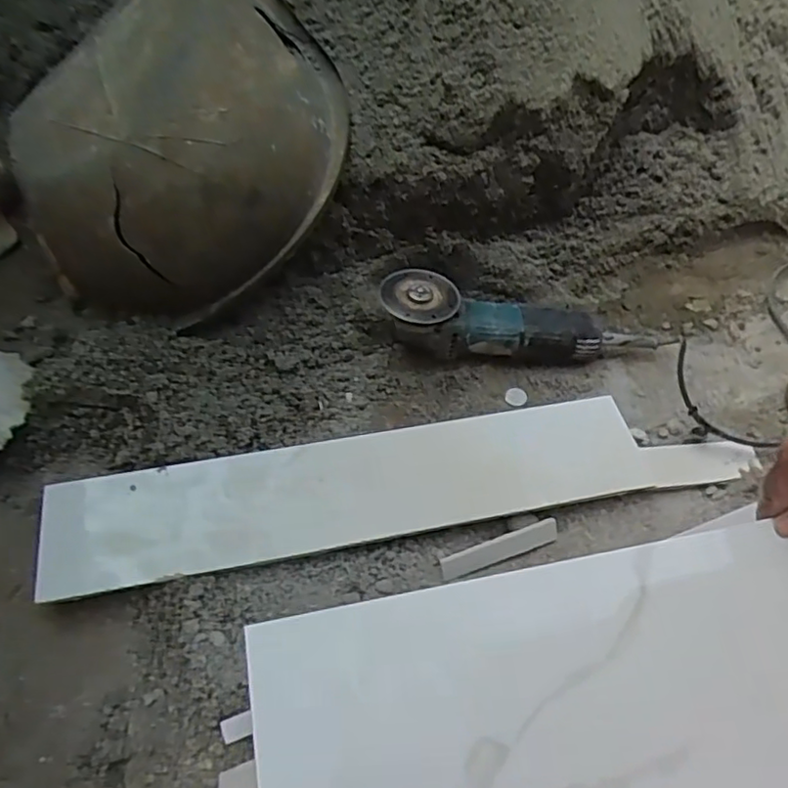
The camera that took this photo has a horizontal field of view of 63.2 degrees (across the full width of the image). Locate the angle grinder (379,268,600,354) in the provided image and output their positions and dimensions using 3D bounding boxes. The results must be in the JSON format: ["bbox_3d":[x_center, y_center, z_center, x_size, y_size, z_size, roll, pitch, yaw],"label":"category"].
[{"bbox_3d":[0.115,-0.089,0.761,0.263,0.074,0.083,3,55,-2],"label":"angle grinder"}]

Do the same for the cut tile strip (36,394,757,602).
[{"bbox_3d":[0.016,0.079,0.653,0.684,0.016,0.129,-8,55,-11],"label":"cut tile strip"}]

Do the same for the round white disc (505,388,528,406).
[{"bbox_3d":[0.145,0.003,0.757,0.025,0.004,0.026,2,55,-3],"label":"round white disc"}]

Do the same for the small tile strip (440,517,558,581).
[{"bbox_3d":[0.104,0.148,0.627,0.124,0.010,0.022,-16,58,-15],"label":"small tile strip"}]

